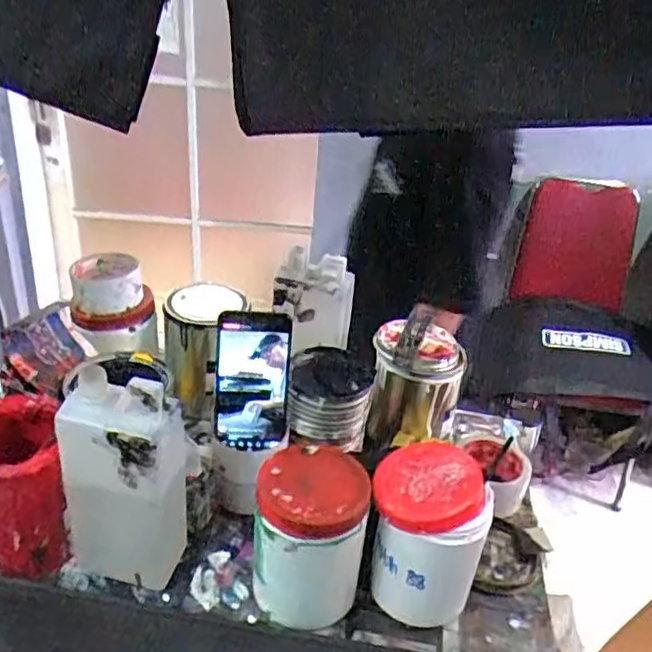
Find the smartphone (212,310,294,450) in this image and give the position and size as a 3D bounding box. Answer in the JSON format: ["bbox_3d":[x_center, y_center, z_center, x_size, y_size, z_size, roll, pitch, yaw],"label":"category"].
[{"bbox_3d":[-0.078,0.058,0.681,0.077,0.151,0.012,4,17,-5],"label":"smartphone"}]

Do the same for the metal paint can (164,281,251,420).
[{"bbox_3d":[-0.158,0.032,0.851,0.096,0.155,0.097,22,34,26],"label":"metal paint can"}]

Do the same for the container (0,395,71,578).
[{"bbox_3d":[-0.302,0.159,0.626,0.092,0.150,0.115,-7,32,-20],"label":"container"}]

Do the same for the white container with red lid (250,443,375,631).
[{"bbox_3d":[-0.015,0.199,0.600,0.103,0.146,0.098,6,30,2],"label":"white container with red lid"}]

